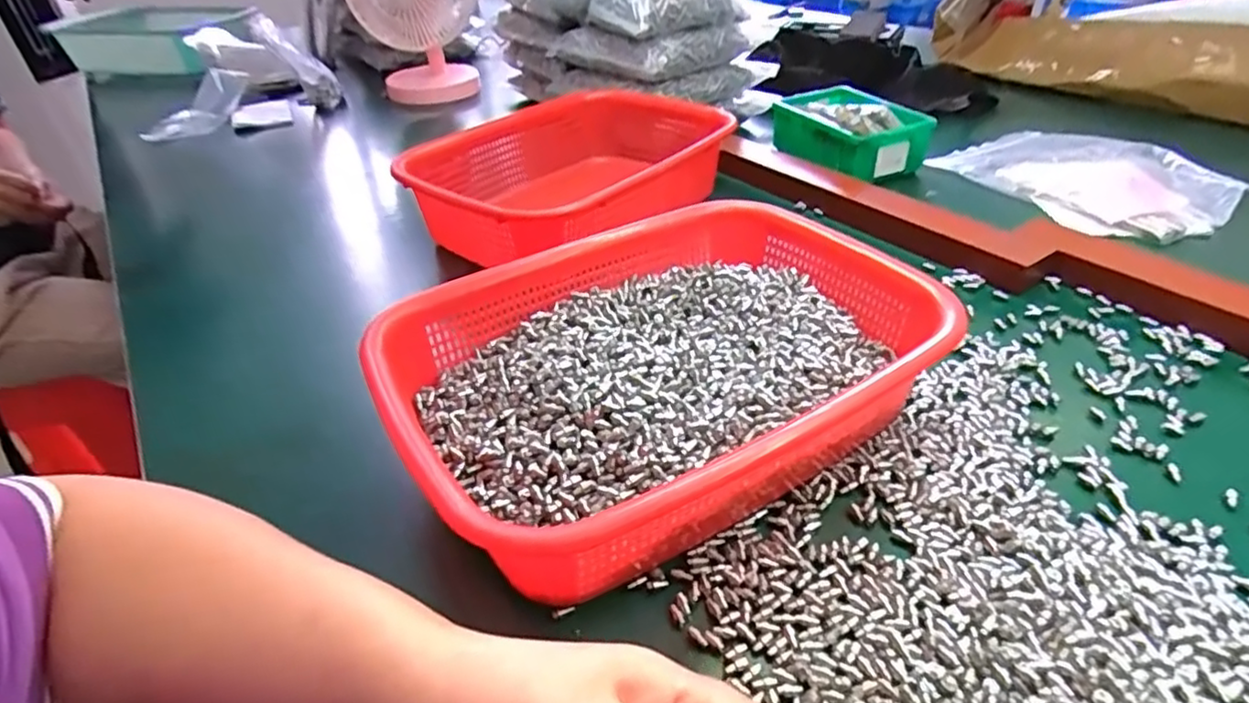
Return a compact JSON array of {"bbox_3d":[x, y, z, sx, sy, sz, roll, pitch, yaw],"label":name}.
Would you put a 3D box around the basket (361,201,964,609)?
[{"bbox_3d":[0.024,0.008,0.365,0.275,0.074,0.209,-23,40,-23],"label":"basket"}]

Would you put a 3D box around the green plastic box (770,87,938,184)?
[{"bbox_3d":[0.234,-0.239,0.690,0.109,0.043,0.154,-13,37,-11],"label":"green plastic box"}]

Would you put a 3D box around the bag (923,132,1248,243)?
[{"bbox_3d":[0.424,-0.166,0.609,0.149,0.026,0.230,-17,38,-15],"label":"bag"}]

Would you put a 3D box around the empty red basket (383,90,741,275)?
[{"bbox_3d":[-0.038,-0.163,0.605,0.197,0.083,0.307,22,45,32],"label":"empty red basket"}]

